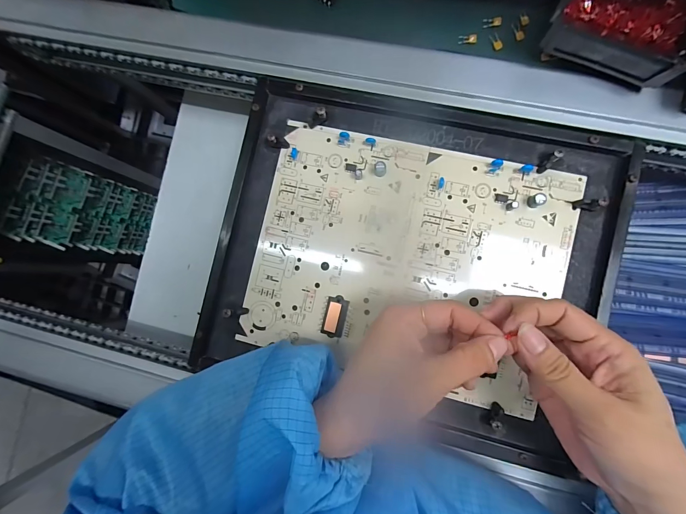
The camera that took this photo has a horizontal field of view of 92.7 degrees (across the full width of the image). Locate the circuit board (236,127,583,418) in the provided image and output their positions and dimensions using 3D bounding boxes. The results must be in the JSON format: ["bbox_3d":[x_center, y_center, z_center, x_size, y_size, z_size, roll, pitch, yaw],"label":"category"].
[{"bbox_3d":[0.054,0.003,0.285,0.256,0.009,0.200,13,91,6],"label":"circuit board"}]

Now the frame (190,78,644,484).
[{"bbox_3d":[0.052,0.002,0.283,0.322,0.011,0.273,13,91,6],"label":"frame"}]

